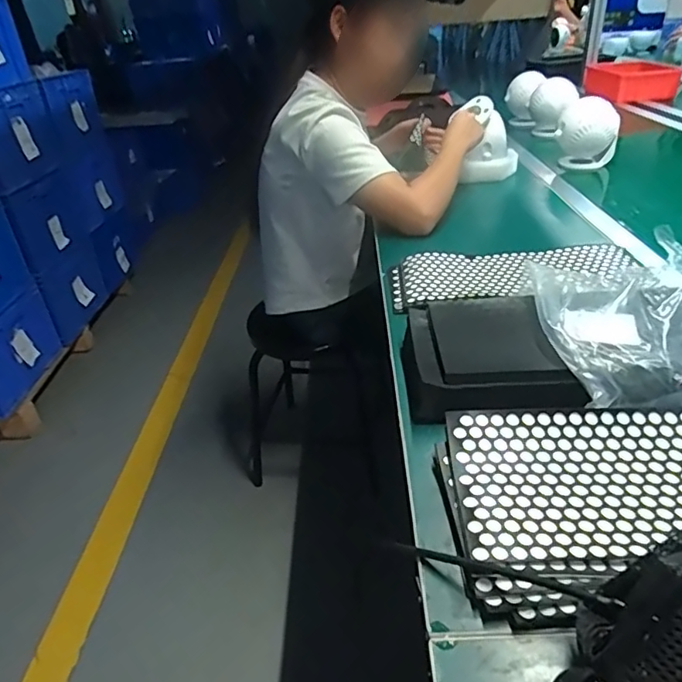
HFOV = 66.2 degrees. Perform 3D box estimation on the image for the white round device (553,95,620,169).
[{"bbox_3d":[0.517,-0.432,1.102,0.121,0.128,0.098,10,36,23],"label":"white round device"}]

